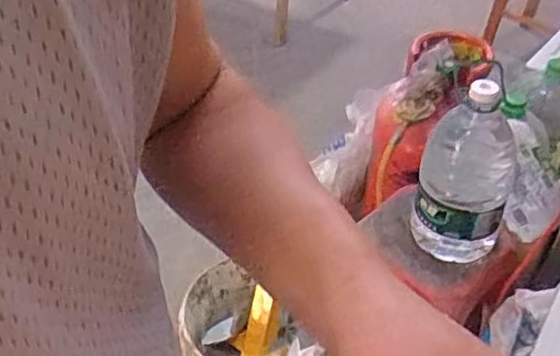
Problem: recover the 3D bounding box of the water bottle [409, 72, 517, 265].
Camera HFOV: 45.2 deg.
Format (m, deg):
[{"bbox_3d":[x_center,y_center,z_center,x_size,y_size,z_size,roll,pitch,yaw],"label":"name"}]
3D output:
[{"bbox_3d":[0.339,0.001,1.231,0.165,0.376,0.145,13,42,15],"label":"water bottle"}]

